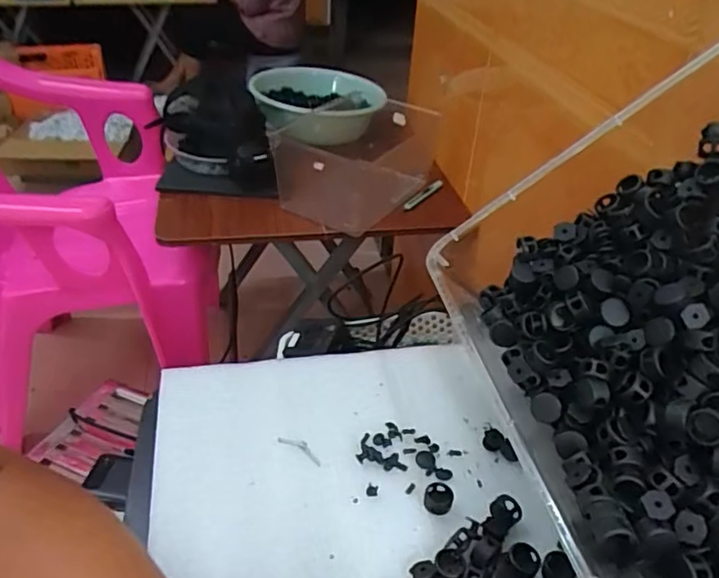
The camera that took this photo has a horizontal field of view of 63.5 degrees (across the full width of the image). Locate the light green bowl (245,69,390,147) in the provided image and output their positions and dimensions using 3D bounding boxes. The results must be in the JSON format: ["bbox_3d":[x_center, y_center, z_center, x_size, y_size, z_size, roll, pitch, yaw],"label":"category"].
[{"bbox_3d":[-0.089,-0.370,1.171,0.241,0.093,0.236,2,37,-1],"label":"light green bowl"}]

